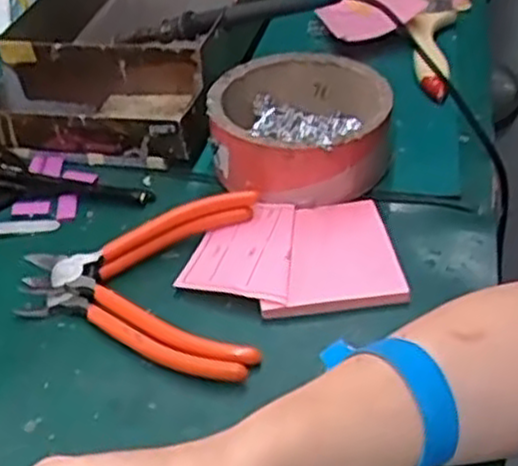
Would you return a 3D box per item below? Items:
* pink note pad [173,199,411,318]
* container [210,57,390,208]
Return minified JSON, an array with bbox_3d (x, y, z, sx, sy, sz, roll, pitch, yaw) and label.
[{"bbox_3d":[0.018,0.013,0.478,0.126,0.013,0.090,-7,42,-4],"label":"pink note pad"},{"bbox_3d":[0.029,-0.074,0.540,0.118,0.055,0.120,-2,42,2],"label":"container"}]

